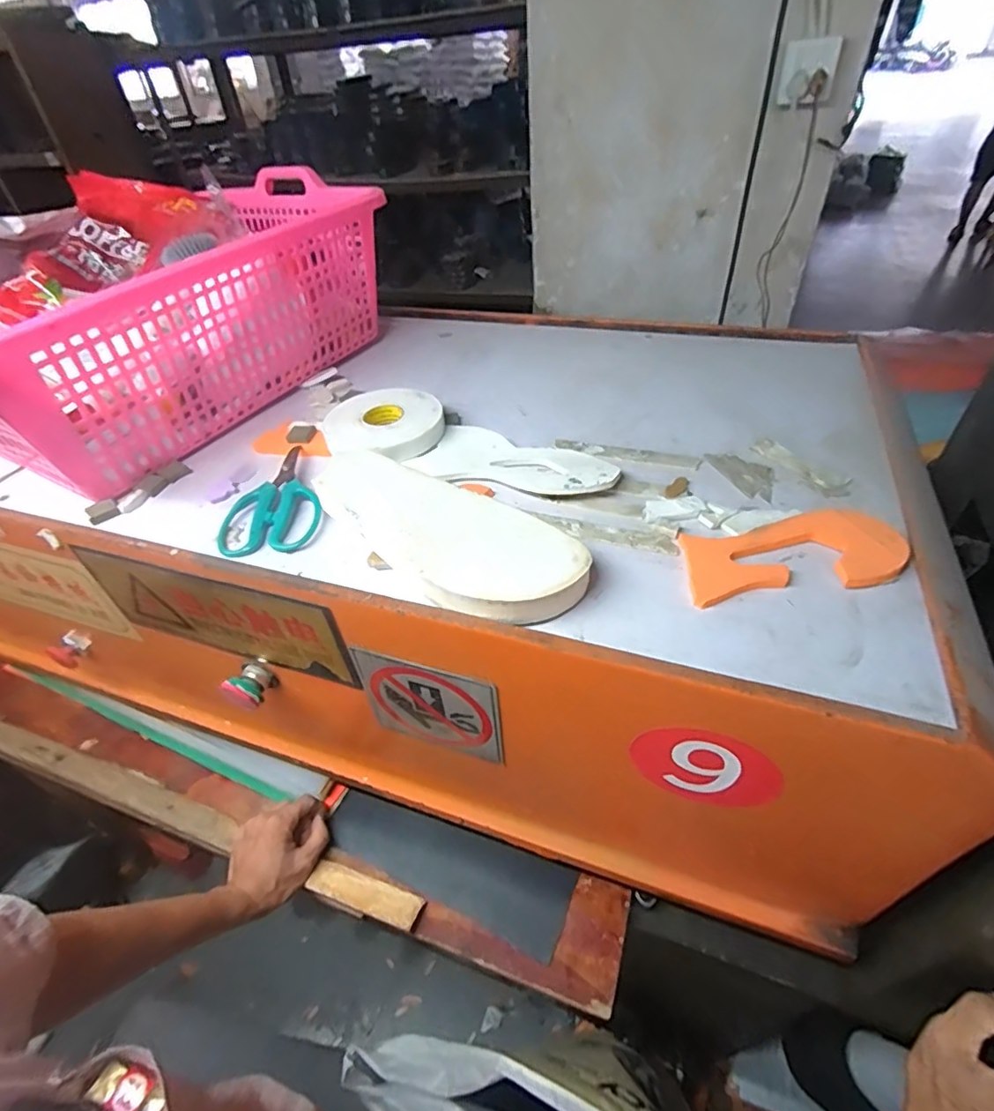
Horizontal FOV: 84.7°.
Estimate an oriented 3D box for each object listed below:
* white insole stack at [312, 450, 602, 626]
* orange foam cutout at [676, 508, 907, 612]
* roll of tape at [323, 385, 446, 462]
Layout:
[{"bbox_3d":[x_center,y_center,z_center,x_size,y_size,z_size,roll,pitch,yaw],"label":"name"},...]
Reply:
[{"bbox_3d":[-0.053,-0.016,0.426,0.254,0.031,0.102,25,51,29],"label":"white insole stack"},{"bbox_3d":[0.215,-0.002,0.400,0.156,0.012,0.071,-7,43,-1],"label":"orange foam cutout"},{"bbox_3d":[-0.115,-0.132,0.560,0.115,0.032,0.112,-3,43,3],"label":"roll of tape"}]

